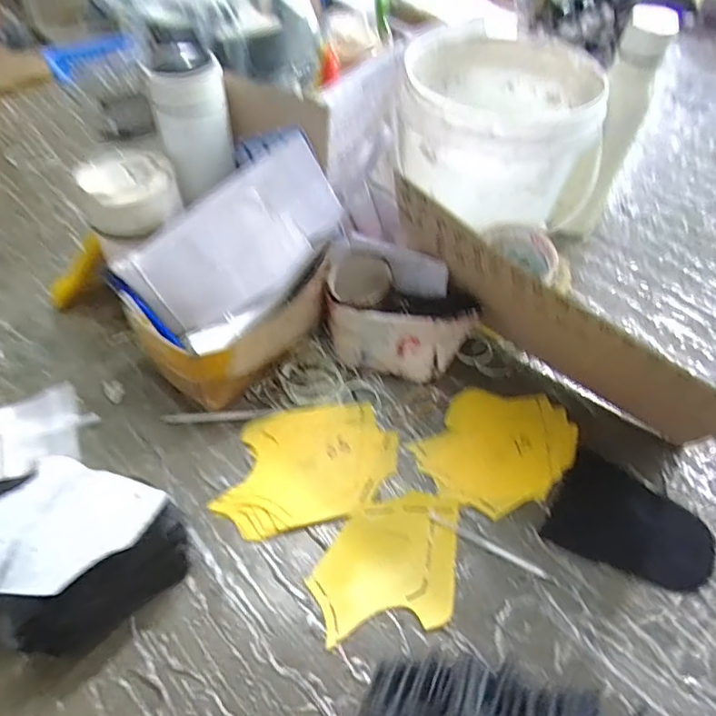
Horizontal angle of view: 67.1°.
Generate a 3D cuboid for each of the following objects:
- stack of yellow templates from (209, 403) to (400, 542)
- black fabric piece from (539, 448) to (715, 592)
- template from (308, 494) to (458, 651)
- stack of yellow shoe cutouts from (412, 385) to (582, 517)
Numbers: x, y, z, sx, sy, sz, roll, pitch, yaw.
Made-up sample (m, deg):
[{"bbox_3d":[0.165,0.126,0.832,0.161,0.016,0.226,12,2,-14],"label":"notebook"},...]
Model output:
[{"bbox_3d":[-0.044,0.093,0.483,0.157,0.007,0.111,-10,52,-14],"label":"stack of yellow templates"},{"bbox_3d":[0.232,0.141,0.458,0.125,0.008,0.091,28,53,17],"label":"black fabric piece"},{"bbox_3d":[0.027,0.164,0.434,0.125,0.004,0.100,-6,53,-8],"label":"template"},{"bbox_3d":[0.133,0.080,0.506,0.116,0.006,0.143,35,57,26],"label":"stack of yellow shoe cutouts"}]

